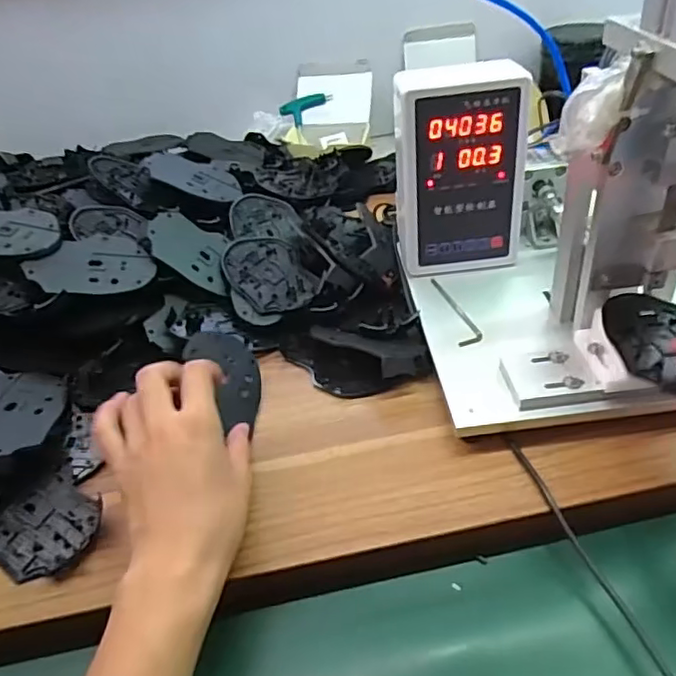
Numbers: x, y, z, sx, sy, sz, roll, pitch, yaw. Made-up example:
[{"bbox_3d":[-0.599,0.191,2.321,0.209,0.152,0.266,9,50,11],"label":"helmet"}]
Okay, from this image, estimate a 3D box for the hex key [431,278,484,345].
[{"bbox_3d":[0.106,-0.027,0.554,0.022,0.004,0.109,-9,38,-3],"label":"hex key"}]

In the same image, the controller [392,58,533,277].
[{"bbox_3d":[0.111,-0.153,0.566,0.110,0.175,0.064,-7,38,0],"label":"controller"}]

